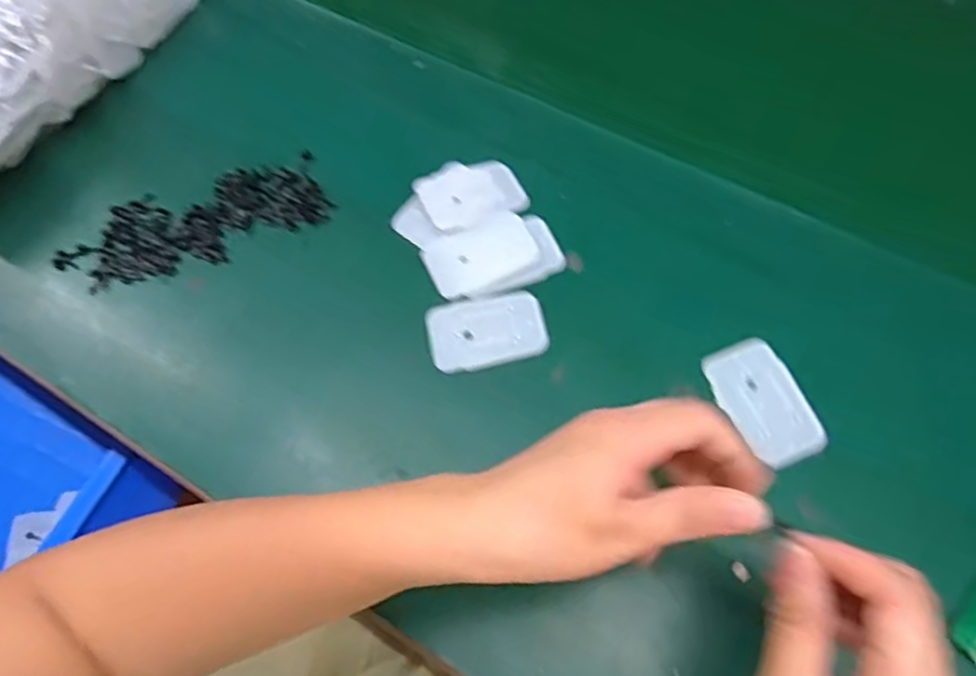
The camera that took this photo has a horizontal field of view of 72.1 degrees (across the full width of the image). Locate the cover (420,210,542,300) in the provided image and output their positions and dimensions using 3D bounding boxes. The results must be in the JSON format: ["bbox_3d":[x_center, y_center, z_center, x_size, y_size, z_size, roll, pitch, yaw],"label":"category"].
[{"bbox_3d":[-0.004,-0.054,0.426,0.070,0.005,0.044,-24,66,-8],"label":"cover"}]

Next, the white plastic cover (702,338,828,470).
[{"bbox_3d":[0.157,0.035,0.383,0.044,0.006,0.074,-24,66,-8],"label":"white plastic cover"}]

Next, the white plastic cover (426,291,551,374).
[{"bbox_3d":[0.000,-0.004,0.410,0.070,0.006,0.047,-13,65,-3],"label":"white plastic cover"}]

